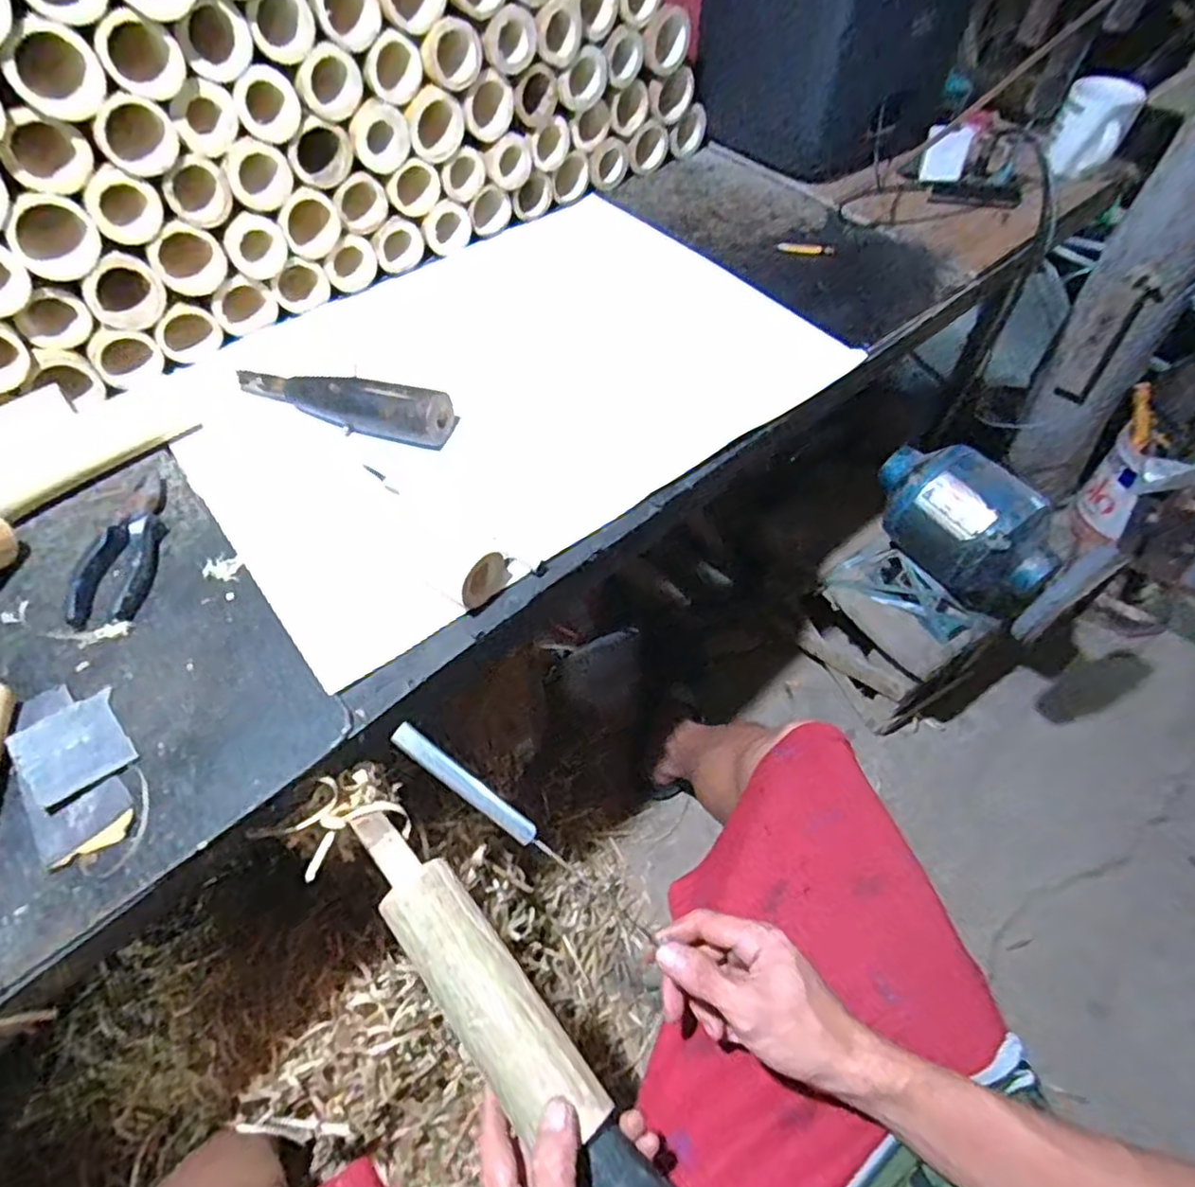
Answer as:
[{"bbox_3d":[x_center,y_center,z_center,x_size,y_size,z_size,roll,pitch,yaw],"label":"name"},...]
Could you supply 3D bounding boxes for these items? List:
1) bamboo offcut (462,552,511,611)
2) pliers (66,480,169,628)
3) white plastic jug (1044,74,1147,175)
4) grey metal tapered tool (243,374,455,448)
[{"bbox_3d":[-0.089,-0.011,0.533,0.044,0.035,0.012,-37,38,-20],"label":"bamboo offcut"},{"bbox_3d":[-0.386,-0.041,0.563,0.053,0.014,0.146,6,57,1],"label":"pliers"},{"bbox_3d":[0.637,-0.606,0.884,0.087,0.100,0.079,34,61,17],"label":"white plastic jug"},{"bbox_3d":[-0.249,-0.185,0.643,0.227,0.050,0.042,15,57,6],"label":"grey metal tapered tool"}]

